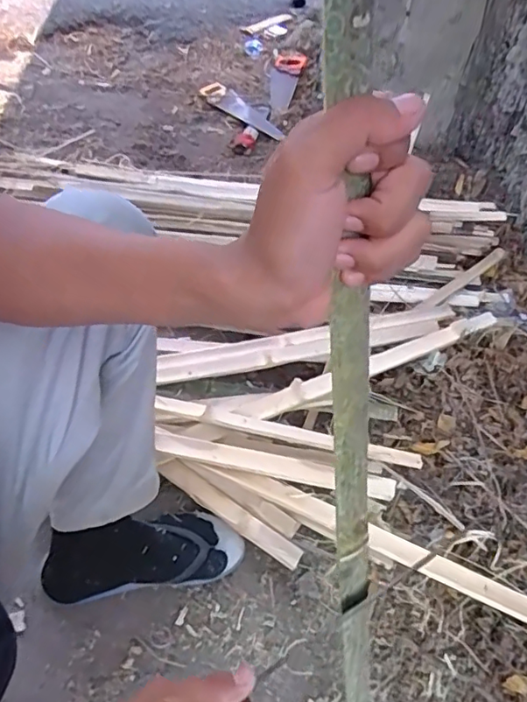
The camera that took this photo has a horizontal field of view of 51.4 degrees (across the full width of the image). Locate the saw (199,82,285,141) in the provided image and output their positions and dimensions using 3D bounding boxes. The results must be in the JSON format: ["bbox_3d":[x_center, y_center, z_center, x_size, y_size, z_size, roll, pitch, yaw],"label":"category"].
[{"bbox_3d":[-0.071,-0.775,1.739,0.104,0.035,0.500,-19,50,-24],"label":"saw"}]

